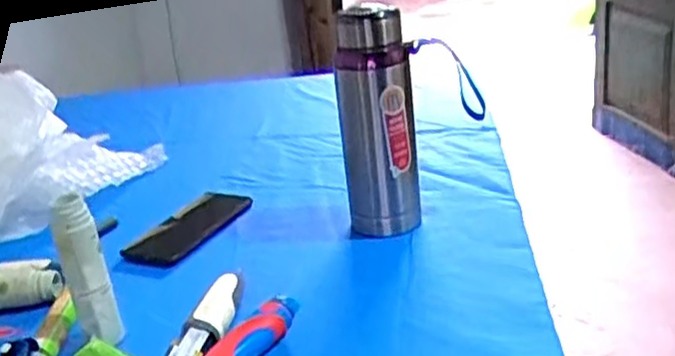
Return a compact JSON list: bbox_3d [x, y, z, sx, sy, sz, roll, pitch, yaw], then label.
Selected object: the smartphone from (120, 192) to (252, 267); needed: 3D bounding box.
[{"bbox_3d":[-0.172,0.054,0.815,0.075,0.009,0.163,7,27,27],"label":"smartphone"}]

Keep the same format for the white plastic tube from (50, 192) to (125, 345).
[{"bbox_3d":[-0.212,0.081,0.594,0.033,0.135,0.030,-17,26,-23],"label":"white plastic tube"}]

